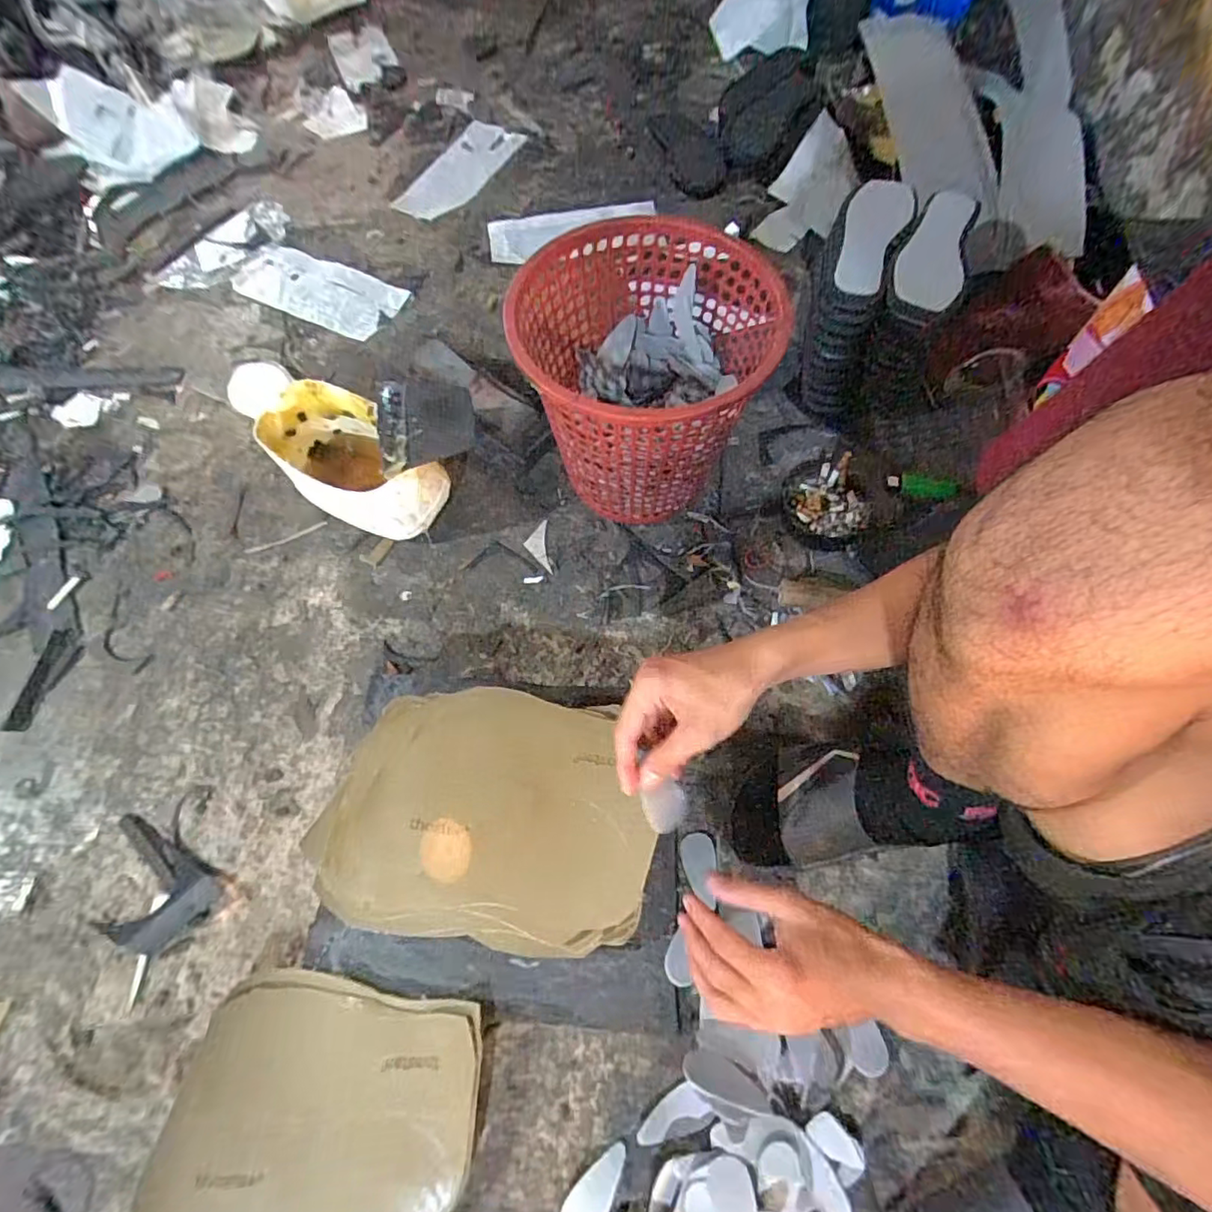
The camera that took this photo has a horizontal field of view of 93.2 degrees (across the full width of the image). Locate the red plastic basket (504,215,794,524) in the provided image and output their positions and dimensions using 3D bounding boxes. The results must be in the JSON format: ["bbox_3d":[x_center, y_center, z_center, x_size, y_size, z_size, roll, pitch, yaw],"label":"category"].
[{"bbox_3d":[0.041,-0.237,0.626,0.255,0.205,0.264,6,65,5],"label":"red plastic basket"}]

